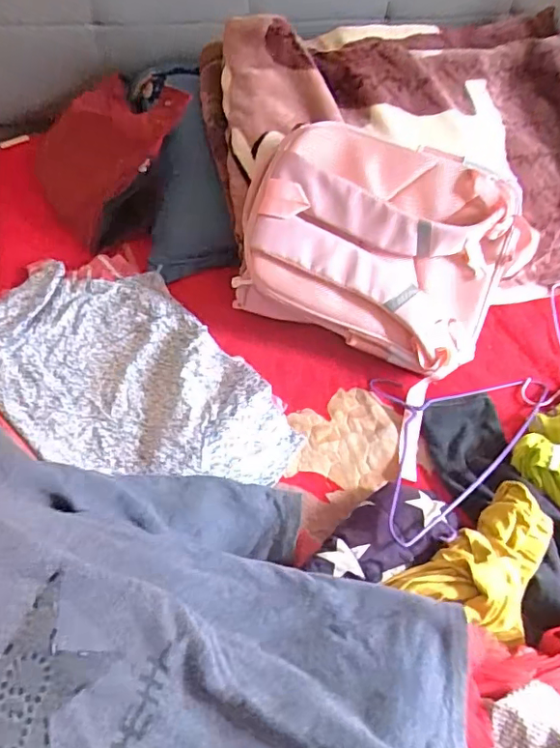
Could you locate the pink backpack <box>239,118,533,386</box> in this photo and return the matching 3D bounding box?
[{"bbox_3d":[0.161,-0.209,0.867,0.441,0.143,0.339,25,85,-8],"label":"pink backpack"}]

